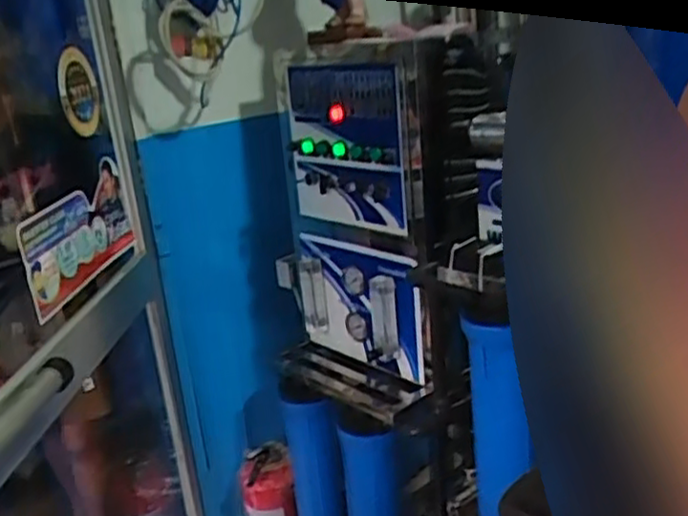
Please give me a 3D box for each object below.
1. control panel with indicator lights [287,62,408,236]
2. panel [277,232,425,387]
[{"bbox_3d":[-0.009,-0.222,1.420,0.332,0.320,0.069,13,22,43],"label":"control panel with indicator lights"},{"bbox_3d":[0.011,0.103,1.510,0.062,0.257,0.451,-21,24,-39],"label":"panel"}]

